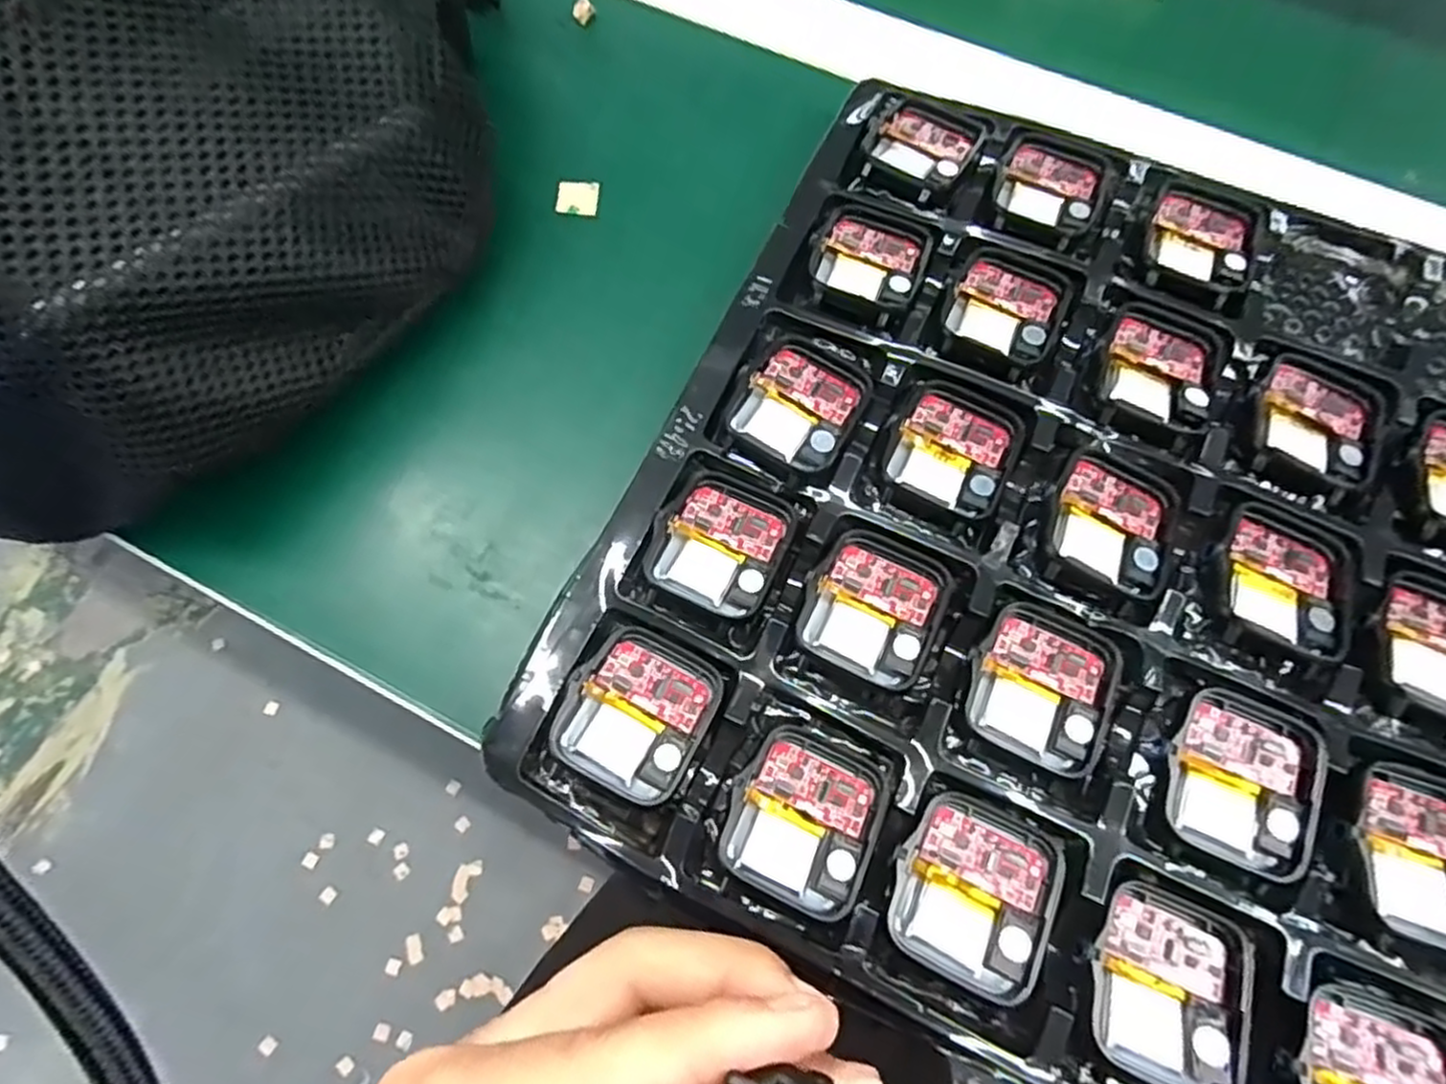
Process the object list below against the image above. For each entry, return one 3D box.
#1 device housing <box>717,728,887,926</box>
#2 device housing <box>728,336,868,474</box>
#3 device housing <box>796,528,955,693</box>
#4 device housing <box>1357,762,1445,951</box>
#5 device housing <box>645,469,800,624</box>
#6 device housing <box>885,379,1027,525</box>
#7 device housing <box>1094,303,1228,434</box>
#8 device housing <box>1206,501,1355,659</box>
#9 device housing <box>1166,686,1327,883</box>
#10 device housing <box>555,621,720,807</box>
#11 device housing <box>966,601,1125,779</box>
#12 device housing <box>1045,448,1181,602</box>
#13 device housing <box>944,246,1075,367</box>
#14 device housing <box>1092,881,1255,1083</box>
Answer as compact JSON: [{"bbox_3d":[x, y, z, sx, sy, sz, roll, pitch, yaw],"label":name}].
[{"bbox_3d":[0.022,0.072,0.192,0.037,0.006,0.041,23,72,8],"label":"device housing"},{"bbox_3d":[0.024,-0.042,0.233,0.036,0.008,0.042,29,73,10],"label":"device housing"},{"bbox_3d":[0.044,0.018,0.214,0.037,0.009,0.041,25,72,9],"label":"device housing"},{"bbox_3d":[0.179,0.079,0.187,0.038,0.007,0.041,21,71,7],"label":"device housing"},{"bbox_3d":[-0.001,-0.001,0.220,0.037,0.009,0.042,24,72,8],"label":"device housing"},{"bbox_3d":[0.072,-0.030,0.228,0.036,0.005,0.041,24,72,8],"label":"device housing"},{"bbox_3d":[0.139,-0.056,0.235,0.036,0.006,0.043,23,72,8],"label":"device housing"},{"bbox_3d":[0.159,0.009,0.210,0.039,0.006,0.040,23,72,8],"label":"device housing"},{"bbox_3d":[0.136,0.062,0.193,0.034,0.006,0.042,20,71,7],"label":"device housing"},{"bbox_3d":[-0.023,0.046,0.202,0.037,0.006,0.041,26,72,9],"label":"device housing"},{"bbox_3d":[0.089,0.039,0.206,0.037,0.010,0.041,29,73,10],"label":"device housing"},{"bbox_3d":[0.115,-0.007,0.218,0.036,0.007,0.041,26,72,9],"label":"device housing"},{"bbox_3d":[0.094,-0.080,0.245,0.036,0.005,0.040,25,72,9],"label":"device housing"},{"bbox_3d":[0.109,0.109,0.180,0.036,0.009,0.041,23,72,8],"label":"device housing"}]

